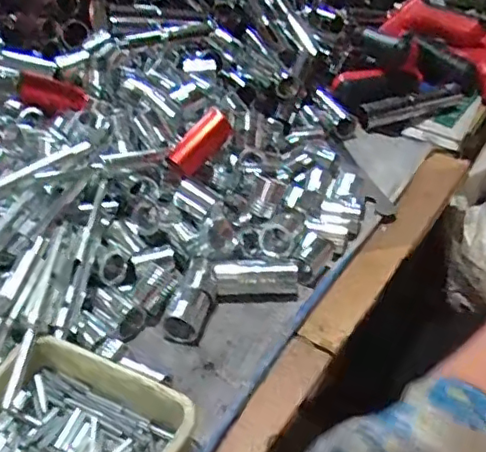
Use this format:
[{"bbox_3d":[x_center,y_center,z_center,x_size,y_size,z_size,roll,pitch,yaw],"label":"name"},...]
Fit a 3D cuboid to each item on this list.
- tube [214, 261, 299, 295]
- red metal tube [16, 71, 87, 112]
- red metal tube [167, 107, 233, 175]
[{"bbox_3d":[0.011,0.043,0.472,0.066,0.023,0.021,-1,41,-2],"label":"tube"},{"bbox_3d":[-0.187,-0.130,0.570,0.064,0.025,0.026,8,37,-23],"label":"red metal tube"},{"bbox_3d":[-0.037,-0.076,0.519,0.022,0.063,0.027,29,24,-38],"label":"red metal tube"}]

